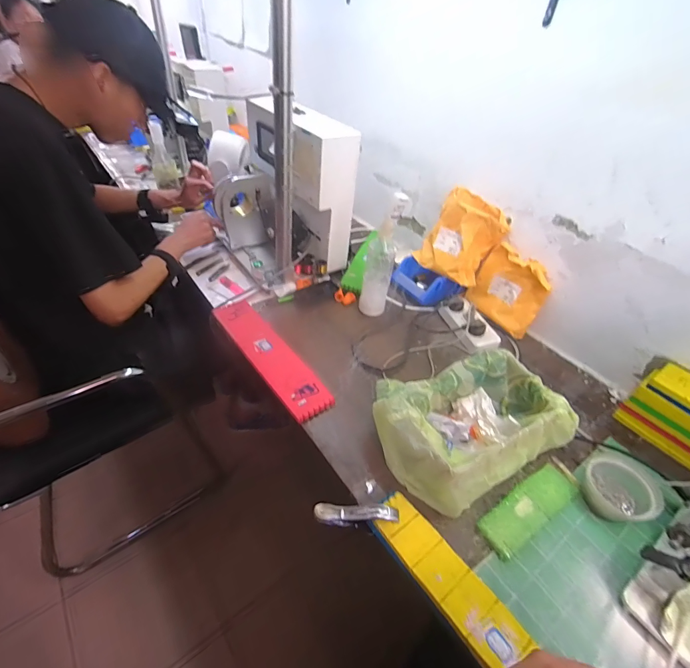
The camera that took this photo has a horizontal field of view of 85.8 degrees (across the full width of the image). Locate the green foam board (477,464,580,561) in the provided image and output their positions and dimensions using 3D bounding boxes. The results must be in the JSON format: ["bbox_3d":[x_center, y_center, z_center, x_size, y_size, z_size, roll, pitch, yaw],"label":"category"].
[{"bbox_3d":[0.271,0.254,0.546,0.171,0.013,0.056,-20,48,-27],"label":"green foam board"}]

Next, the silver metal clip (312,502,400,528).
[{"bbox_3d":[0.015,0.253,0.519,0.114,0.036,0.022,6,41,-1],"label":"silver metal clip"}]

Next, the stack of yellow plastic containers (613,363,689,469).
[{"bbox_3d":[0.586,0.144,0.635,0.076,0.118,0.162,-18,47,-25],"label":"stack of yellow plastic containers"}]

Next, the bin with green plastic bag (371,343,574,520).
[{"bbox_3d":[0.203,0.138,0.597,0.282,0.102,0.185,-18,47,-26],"label":"bin with green plastic bag"}]

